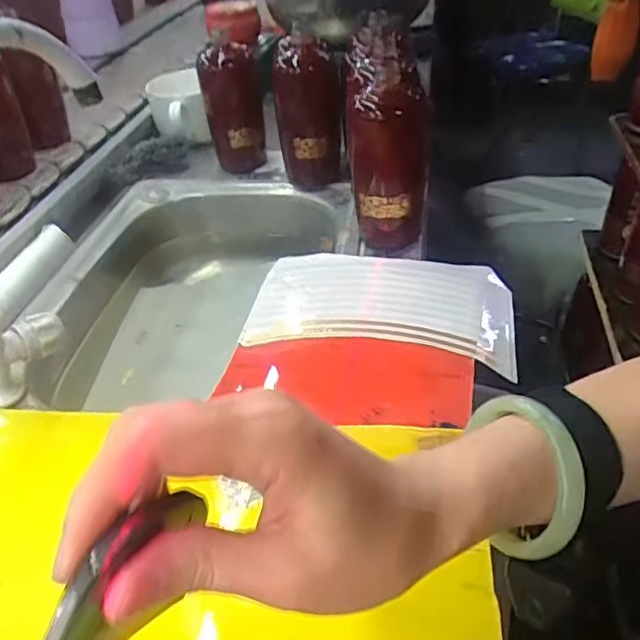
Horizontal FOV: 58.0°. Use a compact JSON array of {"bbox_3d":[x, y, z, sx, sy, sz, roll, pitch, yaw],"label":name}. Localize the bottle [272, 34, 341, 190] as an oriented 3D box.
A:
[{"bbox_3d":[-0.016,-0.276,0.773,0.084,0.186,0.093,-5,40,-3],"label":"bottle"}]

